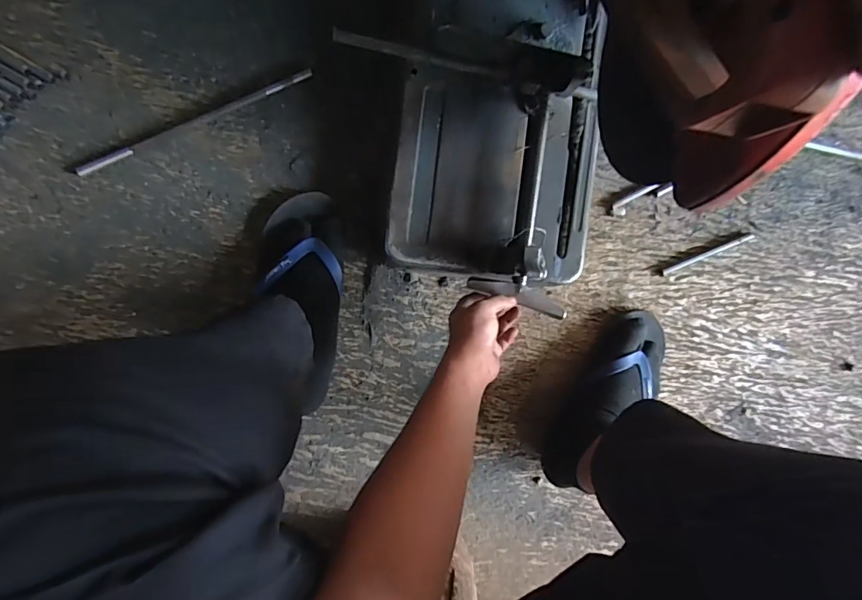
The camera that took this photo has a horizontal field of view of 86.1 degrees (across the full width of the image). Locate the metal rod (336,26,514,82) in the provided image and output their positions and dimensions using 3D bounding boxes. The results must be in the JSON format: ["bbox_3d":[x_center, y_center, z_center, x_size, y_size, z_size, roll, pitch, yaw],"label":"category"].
[{"bbox_3d":[-0.007,-0.277,0.523,0.201,0.013,0.013,8,92,-5],"label":"metal rod"}]

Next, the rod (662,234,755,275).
[{"bbox_3d":[0.404,-0.066,0.669,0.147,0.006,0.009,-22,97,-6],"label":"rod"}]

